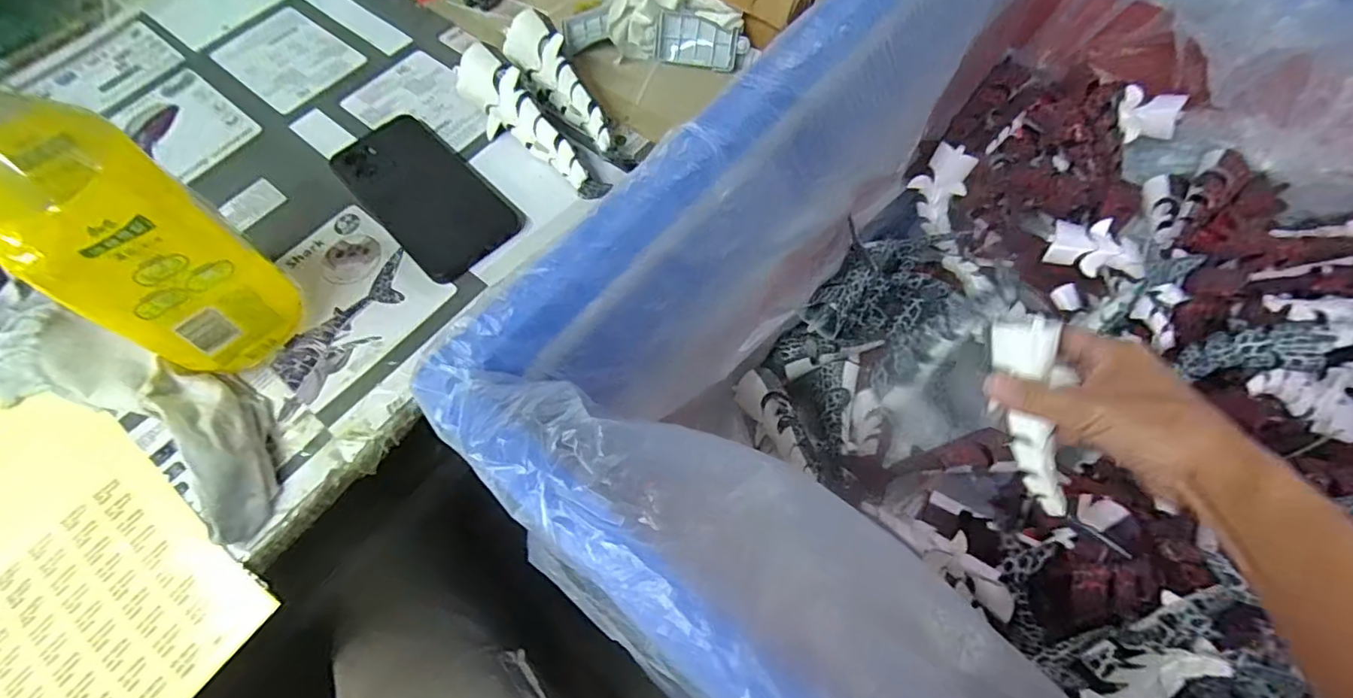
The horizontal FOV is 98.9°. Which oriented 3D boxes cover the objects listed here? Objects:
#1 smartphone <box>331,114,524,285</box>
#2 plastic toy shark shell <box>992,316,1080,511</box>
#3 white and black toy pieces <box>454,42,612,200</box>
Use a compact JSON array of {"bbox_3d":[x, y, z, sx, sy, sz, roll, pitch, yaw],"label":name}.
[{"bbox_3d":[-0.193,-0.122,0.442,0.079,0.012,0.174,-42,68,-15],"label":"smartphone"},{"bbox_3d":[0.258,0.049,0.415,0.044,0.013,0.145,-10,100,-1],"label":"plastic toy shark shell"},{"bbox_3d":[-0.118,-0.171,0.443,0.038,0.047,0.146,-36,67,-13],"label":"white and black toy pieces"}]

